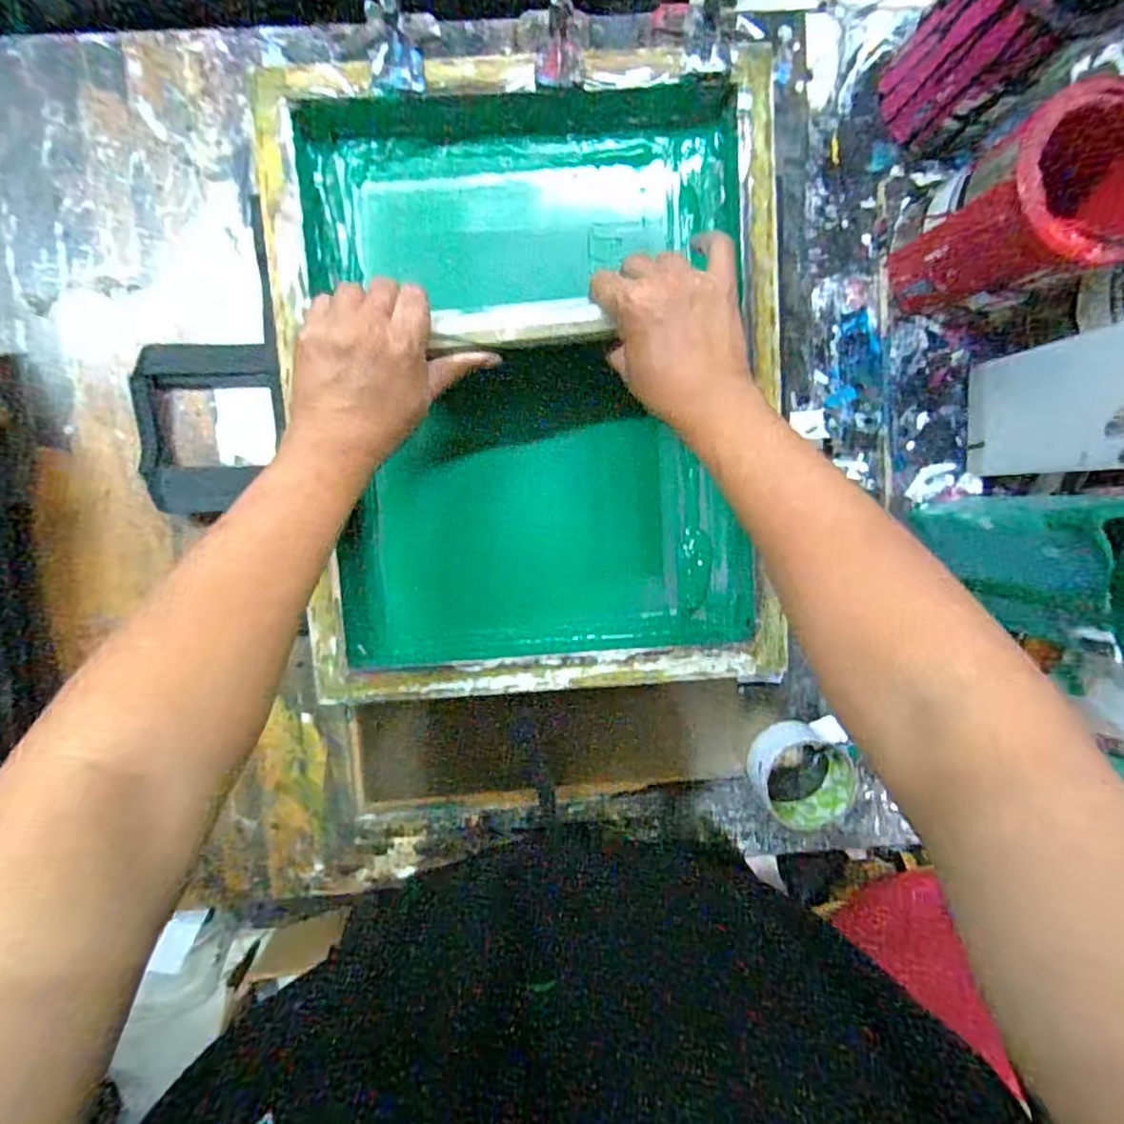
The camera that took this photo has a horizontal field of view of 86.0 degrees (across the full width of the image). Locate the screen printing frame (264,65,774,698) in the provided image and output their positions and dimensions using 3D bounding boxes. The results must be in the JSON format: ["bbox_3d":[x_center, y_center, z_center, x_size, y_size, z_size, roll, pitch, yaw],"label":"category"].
[{"bbox_3d":[-0.019,-0.139,0.513,0.392,0.065,0.488,-4,95,-1],"label":"screen printing frame"}]

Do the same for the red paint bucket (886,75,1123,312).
[{"bbox_3d":[0.331,-0.251,0.451,0.105,0.160,0.106,0,96,-3],"label":"red paint bucket"}]

